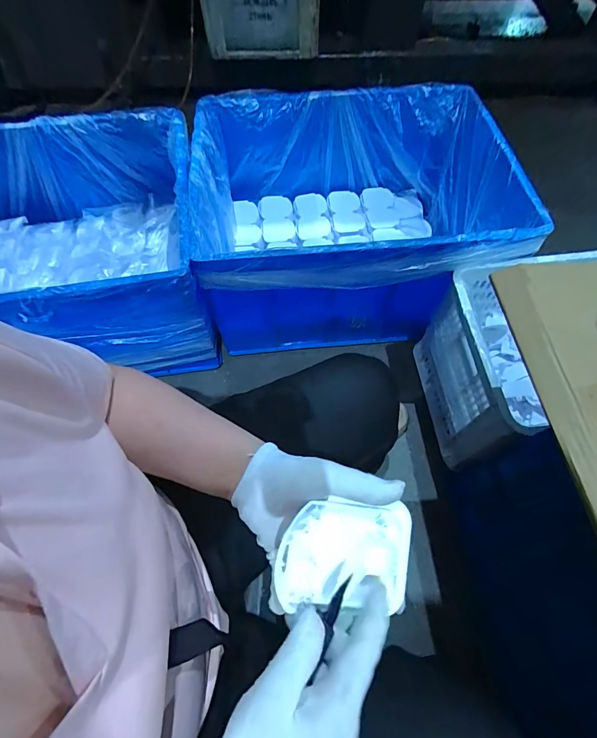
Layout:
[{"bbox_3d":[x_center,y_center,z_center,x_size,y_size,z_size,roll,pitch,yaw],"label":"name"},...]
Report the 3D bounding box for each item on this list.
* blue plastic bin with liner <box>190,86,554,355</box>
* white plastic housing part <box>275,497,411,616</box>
[{"bbox_3d":[0.119,-0.382,0.962,0.699,0.395,0.551,-5,63,-2],"label":"blue plastic bin with liner"},{"bbox_3d":[0.035,0.151,0.276,0.104,0.037,0.093,0,85,4],"label":"white plastic housing part"}]

